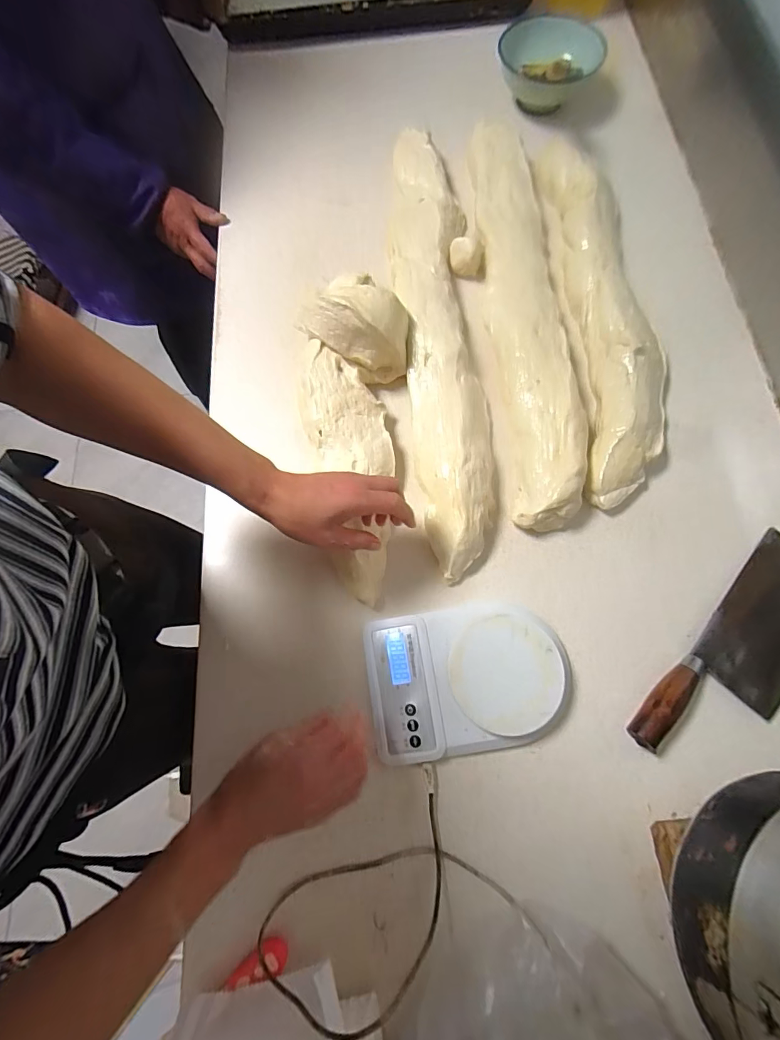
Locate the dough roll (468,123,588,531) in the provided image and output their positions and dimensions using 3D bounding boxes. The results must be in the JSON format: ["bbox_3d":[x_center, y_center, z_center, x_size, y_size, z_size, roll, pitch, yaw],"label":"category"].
[{"bbox_3d":[0.169,-0.294,0.575,0.110,0.053,0.625,-4,73,1],"label":"dough roll"}]

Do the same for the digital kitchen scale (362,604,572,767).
[{"bbox_3d":[0.081,0.167,0.449,0.204,0.036,0.142,-8,73,0],"label":"digital kitchen scale"}]

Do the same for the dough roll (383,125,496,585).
[{"bbox_3d":[0.062,-0.256,0.570,0.111,0.057,0.666,-4,73,1],"label":"dough roll"}]

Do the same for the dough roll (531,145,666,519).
[{"bbox_3d":[0.283,-0.297,0.571,0.117,0.056,0.571,-3,73,1],"label":"dough roll"}]

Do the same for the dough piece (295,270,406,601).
[{"bbox_3d":[-0.039,-0.098,0.504,0.122,0.085,0.371,-3,82,1],"label":"dough piece"}]

